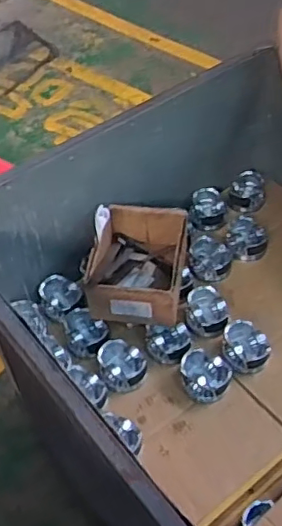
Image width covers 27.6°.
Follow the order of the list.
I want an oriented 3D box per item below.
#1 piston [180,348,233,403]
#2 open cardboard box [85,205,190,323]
[{"bbox_3d":[0.105,0.188,0.952,0.087,0.062,0.070,17,51,16],"label":"piston"},{"bbox_3d":[-0.006,0.006,1.023,0.155,0.101,0.195,5,48,6],"label":"open cardboard box"}]

